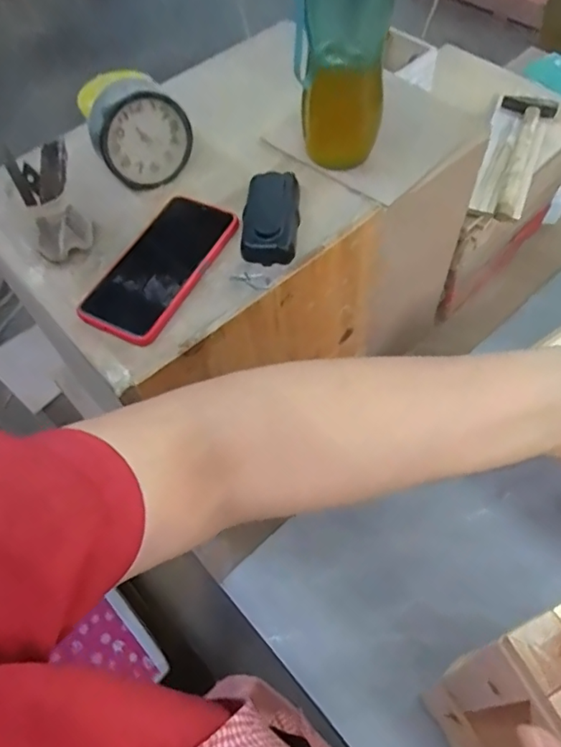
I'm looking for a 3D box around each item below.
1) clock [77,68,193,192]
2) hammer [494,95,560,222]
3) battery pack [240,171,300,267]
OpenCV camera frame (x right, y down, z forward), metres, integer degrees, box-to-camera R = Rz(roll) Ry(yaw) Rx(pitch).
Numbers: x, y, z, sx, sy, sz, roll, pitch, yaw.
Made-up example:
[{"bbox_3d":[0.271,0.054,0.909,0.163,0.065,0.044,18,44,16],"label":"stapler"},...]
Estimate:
[{"bbox_3d":[-0.146,-0.255,0.552,0.096,0.098,0.082,-20,60,-7],"label":"clock"},{"bbox_3d":[0.323,-0.301,0.731,0.070,0.021,0.245,17,62,14],"label":"hammer"},{"bbox_3d":[-0.009,-0.151,0.515,0.051,0.027,0.099,0,59,5],"label":"battery pack"}]

